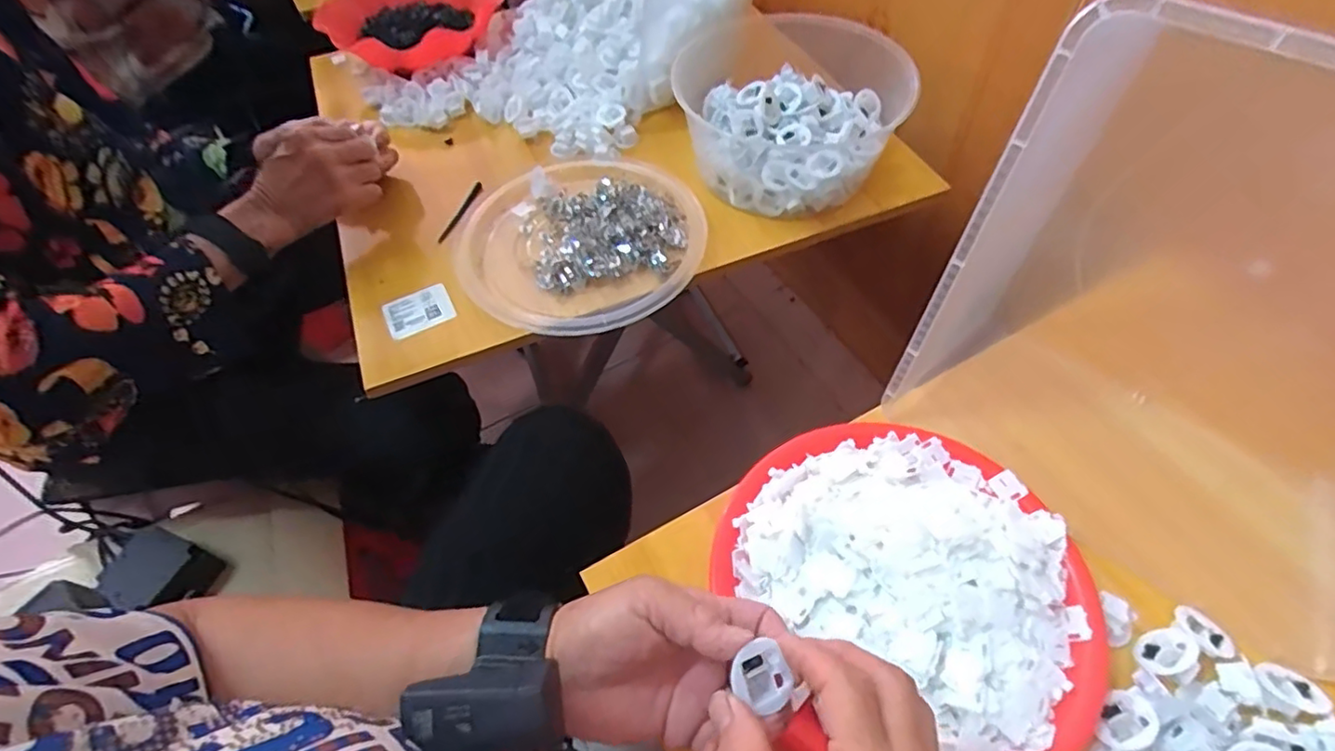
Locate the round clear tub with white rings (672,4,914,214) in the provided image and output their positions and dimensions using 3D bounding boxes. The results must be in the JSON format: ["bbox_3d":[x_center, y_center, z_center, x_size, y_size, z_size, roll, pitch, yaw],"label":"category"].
[{"bbox_3d":[0.133,-0.286,0.649,0.237,0.084,0.227,-2,55,3],"label":"round clear tub with white rings"}]

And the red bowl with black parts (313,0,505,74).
[{"bbox_3d":[-0.329,-0.466,0.805,0.218,0.069,0.202,-2,55,3],"label":"red bowl with black parts"}]

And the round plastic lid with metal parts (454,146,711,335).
[{"bbox_3d":[-0.081,-0.134,0.609,0.236,0.023,0.229,-2,55,3],"label":"round plastic lid with metal parts"}]

